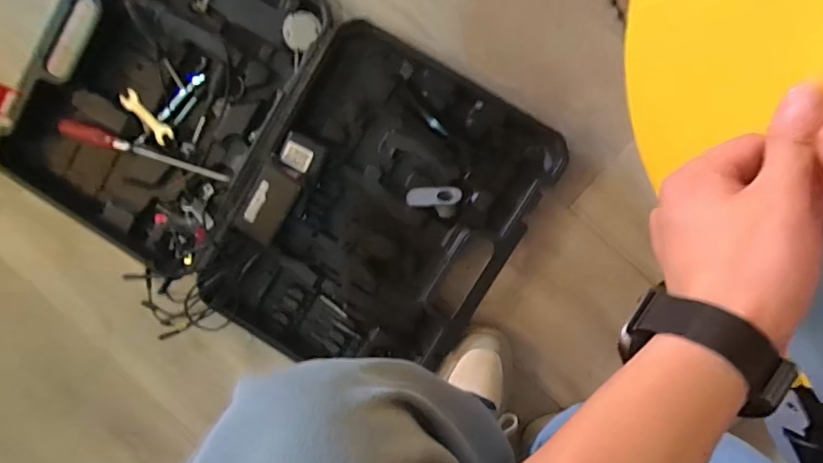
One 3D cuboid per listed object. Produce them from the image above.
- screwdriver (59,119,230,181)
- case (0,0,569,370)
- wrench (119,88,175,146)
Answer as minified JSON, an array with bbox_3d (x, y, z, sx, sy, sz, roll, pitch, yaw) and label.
[{"bbox_3d":[-0.353,-0.104,0.644,0.232,0.025,0.023,18,93,4],"label":"screwdriver"},{"bbox_3d":[-0.189,-0.100,0.625,0.648,0.052,0.406,31,94,3],"label":"case"},{"bbox_3d":[-0.357,-0.154,0.657,0.093,0.006,0.025,43,95,2],"label":"wrench"}]

